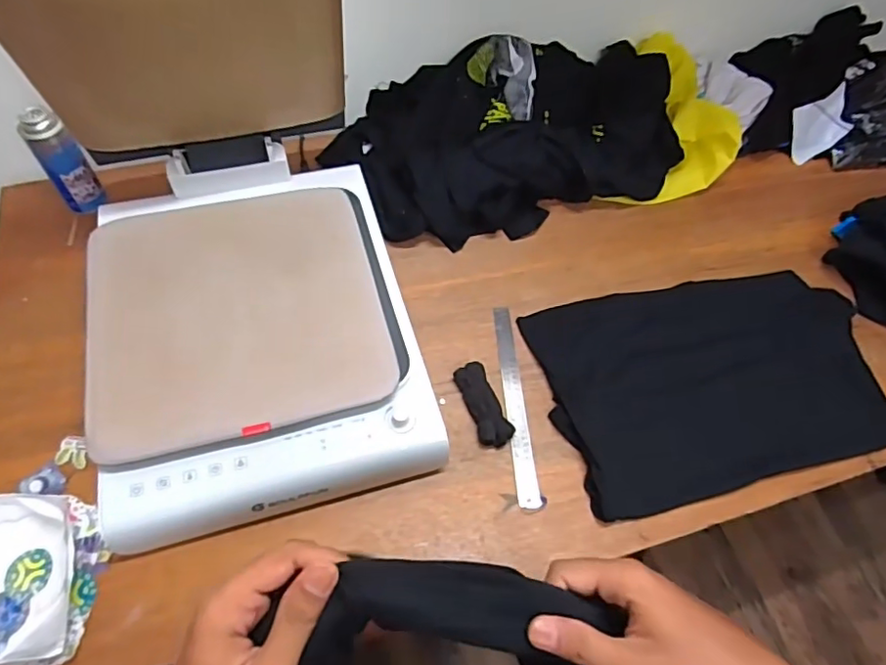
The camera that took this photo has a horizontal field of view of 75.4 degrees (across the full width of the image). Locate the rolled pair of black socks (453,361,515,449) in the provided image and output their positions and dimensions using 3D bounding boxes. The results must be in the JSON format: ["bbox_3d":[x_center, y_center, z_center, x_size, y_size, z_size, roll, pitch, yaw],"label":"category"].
[{"bbox_3d":[0.060,0.105,0.836,0.047,0.031,0.127,-19,61,-14],"label":"rolled pair of black socks"}]

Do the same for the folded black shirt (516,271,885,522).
[{"bbox_3d":[0.425,0.063,0.870,0.520,0.057,0.318,-10,59,-9],"label":"folded black shirt"}]

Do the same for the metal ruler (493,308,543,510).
[{"bbox_3d":[0.107,0.100,0.861,0.030,0.005,0.322,-3,59,-4],"label":"metal ruler"}]

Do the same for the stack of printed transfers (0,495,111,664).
[{"bbox_3d":[-0.502,0.293,0.667,0.178,0.056,0.195,-8,59,-7],"label":"stack of printed transfers"}]

